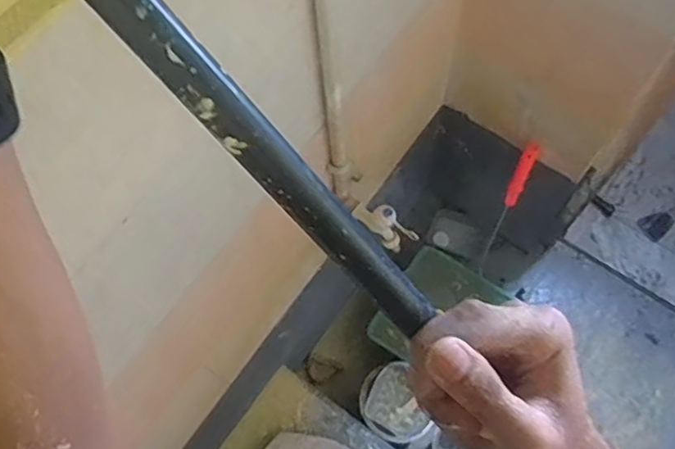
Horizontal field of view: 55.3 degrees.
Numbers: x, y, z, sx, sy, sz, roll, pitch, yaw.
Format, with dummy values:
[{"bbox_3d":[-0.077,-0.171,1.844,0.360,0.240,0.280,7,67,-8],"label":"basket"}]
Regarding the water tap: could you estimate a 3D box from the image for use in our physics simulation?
[{"bbox_3d":[0.082,0.000,1.170,0.127,0.103,0.033,32,73,14],"label":"water tap"}]

